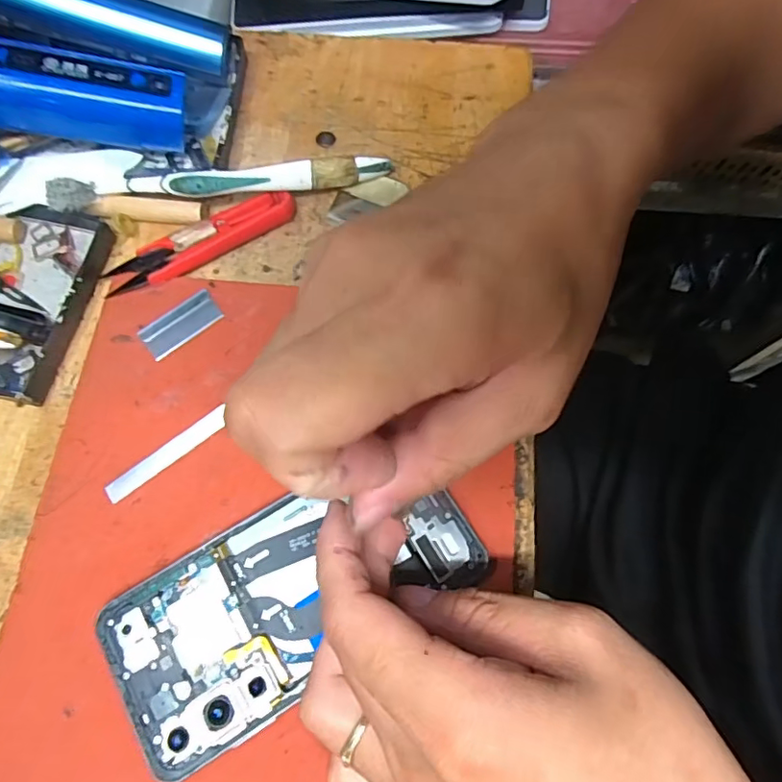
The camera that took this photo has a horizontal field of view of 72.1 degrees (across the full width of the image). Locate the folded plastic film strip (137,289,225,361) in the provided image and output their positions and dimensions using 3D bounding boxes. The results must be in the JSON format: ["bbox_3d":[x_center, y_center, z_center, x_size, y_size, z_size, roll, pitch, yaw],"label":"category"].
[{"bbox_3d":[-0.102,-0.033,0.260,0.038,0.004,0.020,-40,75,-14],"label":"folded plastic film strip"}]

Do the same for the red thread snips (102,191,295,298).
[{"bbox_3d":[-0.096,-0.077,0.274,0.098,0.010,0.023,-25,73,-9],"label":"red thread snips"}]

